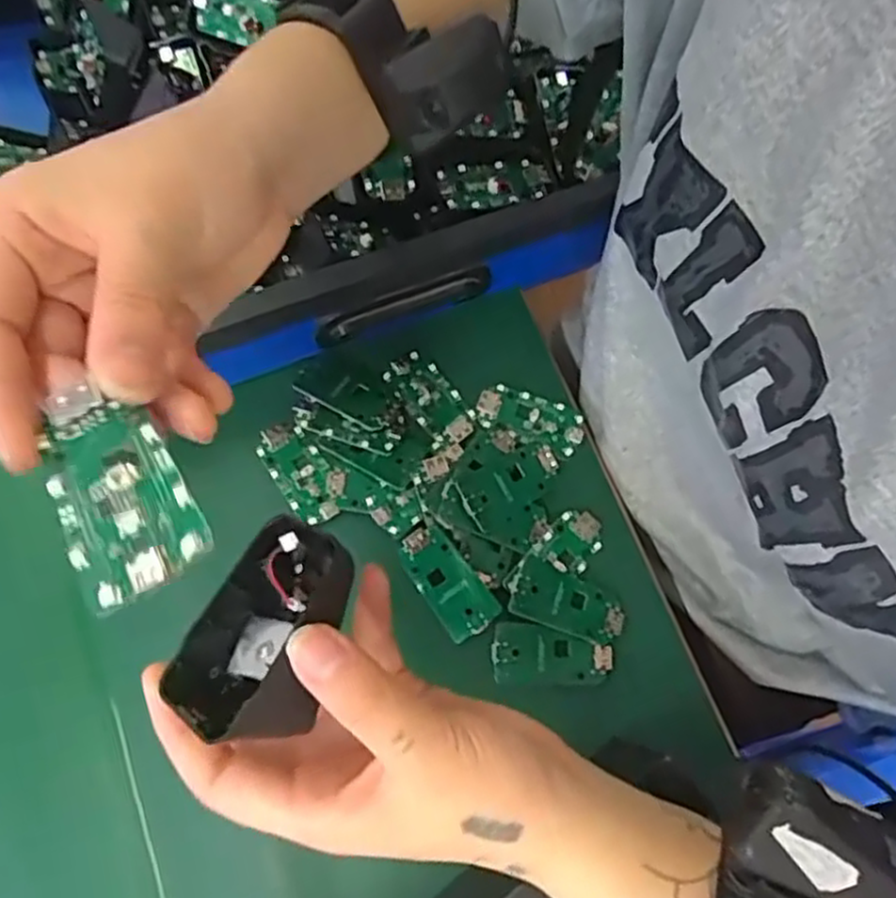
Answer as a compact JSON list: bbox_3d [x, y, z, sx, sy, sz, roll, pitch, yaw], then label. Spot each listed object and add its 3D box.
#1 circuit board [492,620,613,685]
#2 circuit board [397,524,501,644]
[{"bbox_3d":[0.056,0.111,0.394,0.063,0.006,0.032,0,75,1],"label":"circuit board"},{"bbox_3d":[-0.002,0.073,0.398,0.030,0.008,0.062,-38,78,-9],"label":"circuit board"}]

